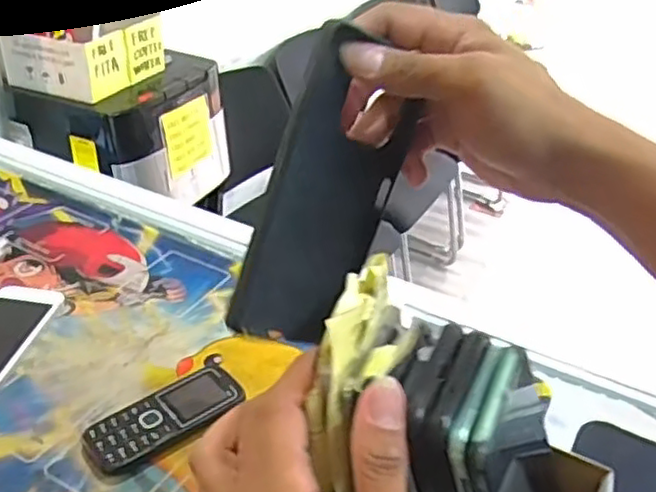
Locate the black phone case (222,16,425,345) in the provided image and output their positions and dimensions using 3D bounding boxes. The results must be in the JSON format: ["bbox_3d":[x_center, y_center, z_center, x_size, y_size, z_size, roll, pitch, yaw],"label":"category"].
[{"bbox_3d":[-0.001,-0.024,0.360,0.012,0.155,0.080,23,6,42],"label":"black phone case"}]

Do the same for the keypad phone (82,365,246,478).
[{"bbox_3d":[-0.115,0.123,0.485,0.110,0.014,0.048,-23,41,-36],"label":"keypad phone"}]

